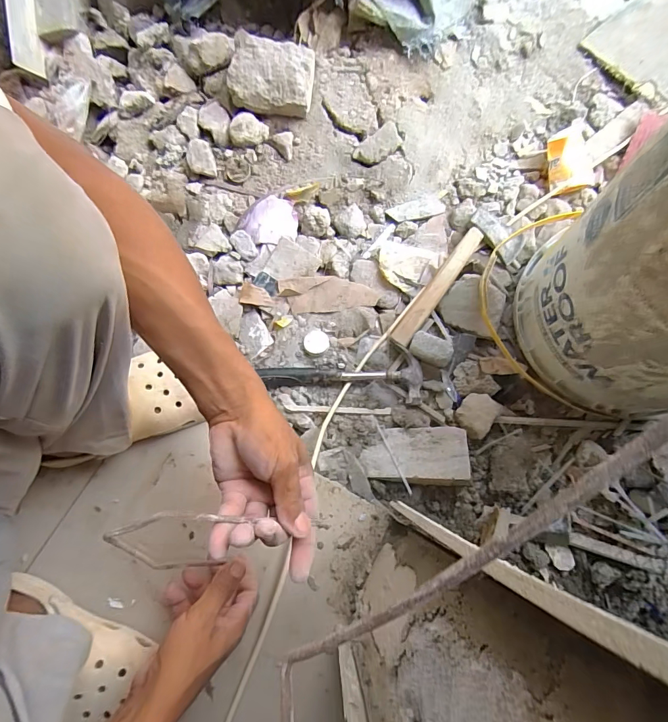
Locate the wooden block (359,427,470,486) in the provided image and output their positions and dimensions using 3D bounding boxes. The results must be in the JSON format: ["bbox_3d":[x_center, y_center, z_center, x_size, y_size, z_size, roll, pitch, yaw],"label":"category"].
[{"bbox_3d":[0.117,0.139,0.563,0.147,0.025,0.078,-3,61,12],"label":"wooden block"}]

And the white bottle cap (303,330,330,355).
[{"bbox_3d":[-0.027,-0.029,0.609,0.039,0.015,0.039,0,78,0],"label":"white bottle cap"}]

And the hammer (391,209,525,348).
[{"bbox_3d":[0.202,-0.120,0.620,0.091,0.031,0.266,35,80,7],"label":"hammer"}]

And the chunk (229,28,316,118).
[{"bbox_3d":[-0.105,-0.489,0.664,0.141,0.067,0.112,8,73,1],"label":"chunk"}]

